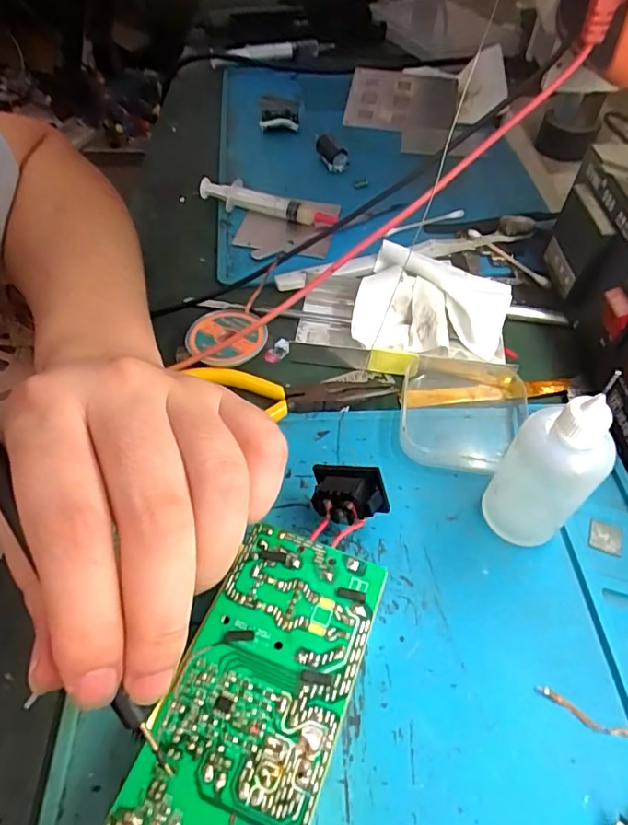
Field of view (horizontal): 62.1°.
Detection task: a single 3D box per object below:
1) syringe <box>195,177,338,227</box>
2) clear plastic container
[{"bbox_3d":[-0.036,-0.153,0.385,0.110,0.021,0.012,19,54,13],"label":"syringe"},{"bbox_3d":[0.078,0.000,0.269,0.065,0.015,0.061,10,52,6],"label":"clear plastic container"}]

